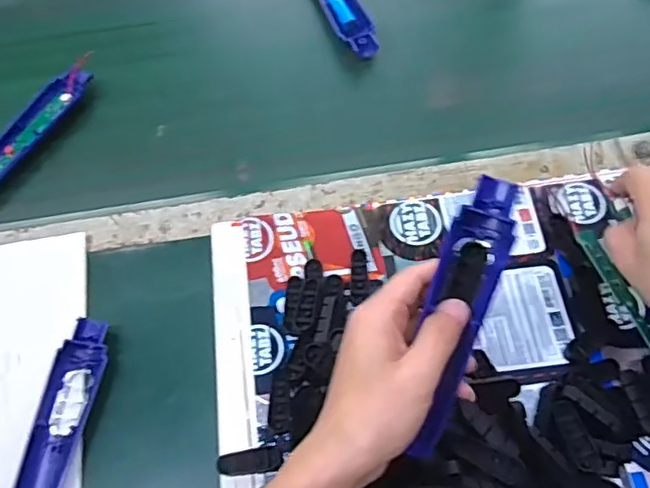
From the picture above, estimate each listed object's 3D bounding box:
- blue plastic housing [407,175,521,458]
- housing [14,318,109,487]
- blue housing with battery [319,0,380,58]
[{"bbox_3d":[0.081,0.044,0.370,0.041,0.020,0.168,13,91,9],"label":"blue plastic housing"},{"bbox_3d":[-0.201,0.141,0.458,0.034,0.022,0.169,8,63,5],"label":"housing"},{"bbox_3d":[0.017,-0.261,0.661,0.038,0.018,0.160,-18,63,-9],"label":"blue housing with battery"}]

